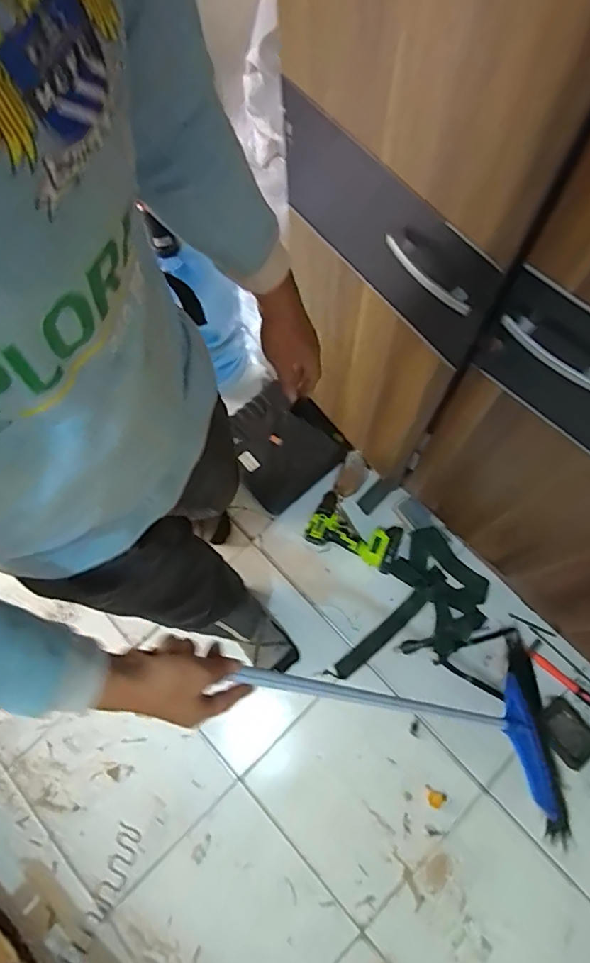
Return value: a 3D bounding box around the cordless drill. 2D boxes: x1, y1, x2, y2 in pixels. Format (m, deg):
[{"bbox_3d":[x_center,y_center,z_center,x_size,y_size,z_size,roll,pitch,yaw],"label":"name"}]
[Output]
[{"bbox_3d":[0.154,0.130,1.365,0.242,0.063,0.139,21,74,8],"label":"cordless drill"}]

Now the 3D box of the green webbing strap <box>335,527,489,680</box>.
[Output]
[{"bbox_3d":[0.308,0.349,1.309,0.246,0.024,0.418,34,76,12],"label":"green webbing strap"}]

